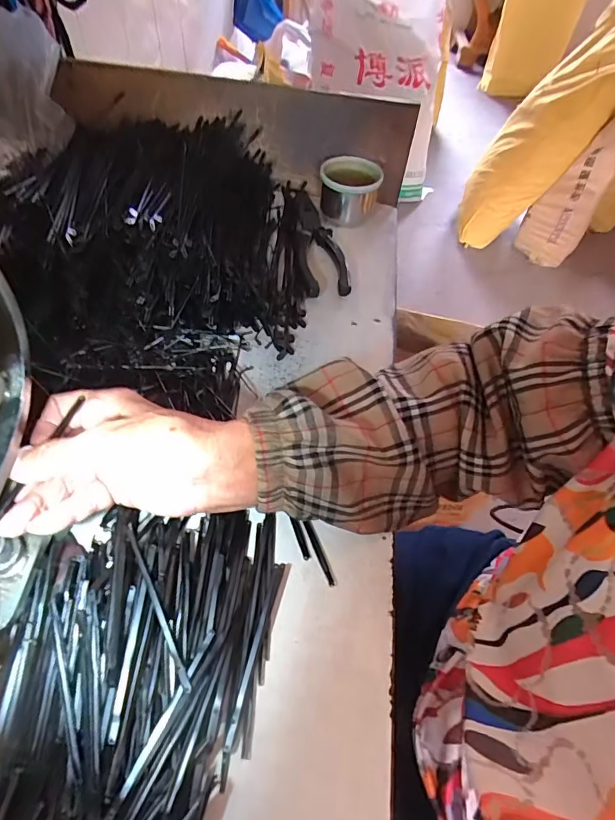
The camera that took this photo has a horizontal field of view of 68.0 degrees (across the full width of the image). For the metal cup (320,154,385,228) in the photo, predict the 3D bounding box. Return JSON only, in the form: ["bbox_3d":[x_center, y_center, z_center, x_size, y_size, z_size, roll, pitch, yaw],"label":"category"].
[{"bbox_3d":[0.048,-0.254,0.529,0.066,0.049,0.067,2,55,-4],"label":"metal cup"}]

